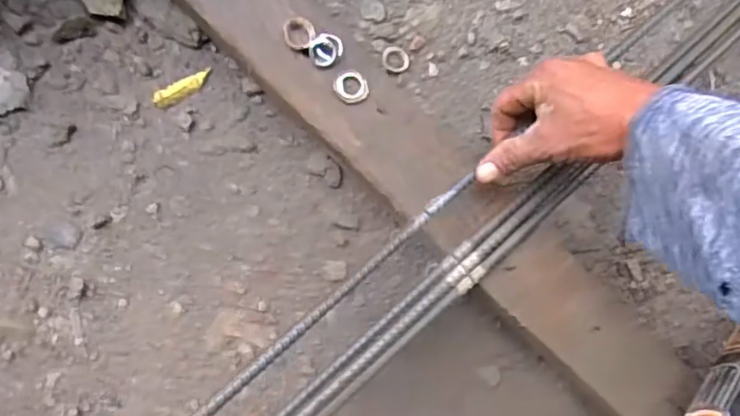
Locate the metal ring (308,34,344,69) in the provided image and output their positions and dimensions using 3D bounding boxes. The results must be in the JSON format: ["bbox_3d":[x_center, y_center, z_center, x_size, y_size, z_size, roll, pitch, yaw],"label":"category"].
[{"bbox_3d":[-0.035,-0.129,0.497,0.028,0.013,0.023,-42,92,-11],"label":"metal ring"}]

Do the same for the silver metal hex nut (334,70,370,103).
[{"bbox_3d":[-0.015,-0.099,0.499,0.027,0.005,0.026,45,80,-3],"label":"silver metal hex nut"}]

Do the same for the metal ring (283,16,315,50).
[{"bbox_3d":[-0.058,-0.143,0.492,0.025,0.007,0.025,0,93,-7],"label":"metal ring"}]

